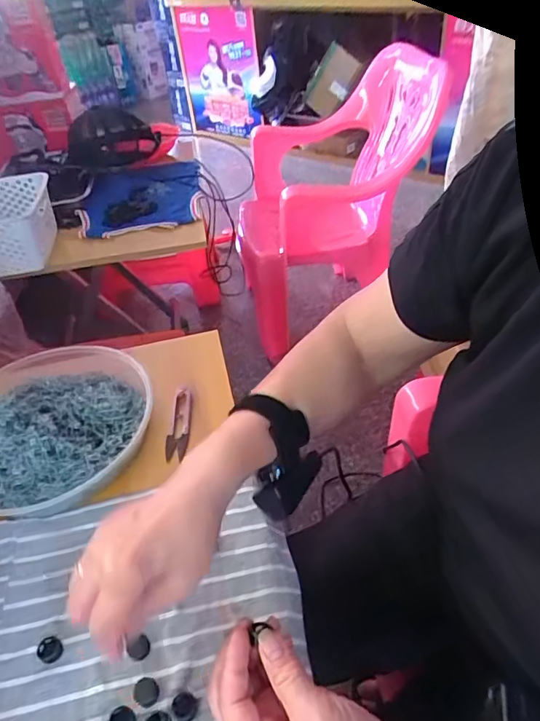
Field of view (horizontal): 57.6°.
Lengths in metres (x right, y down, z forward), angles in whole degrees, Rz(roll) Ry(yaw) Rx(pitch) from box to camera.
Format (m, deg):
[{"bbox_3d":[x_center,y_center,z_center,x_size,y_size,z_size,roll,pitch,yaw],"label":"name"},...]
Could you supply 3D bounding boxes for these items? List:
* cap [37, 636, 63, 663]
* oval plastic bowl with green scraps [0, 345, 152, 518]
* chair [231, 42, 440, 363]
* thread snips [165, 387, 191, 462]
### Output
[{"bbox_3d":[-0.171,0.224,0.381,0.017,0.010,0.019,-29,46,-24],"label":"cap"},{"bbox_3d":[-0.242,0.061,0.524,0.224,0.069,0.225,-29,47,-24],"label":"oval plastic bowl with green scraps"},{"bbox_3d":[0.147,-0.419,1.374,0.437,0.616,0.488,-10,42,-4],"label":"chair"},{"bbox_3d":[-0.101,0.070,0.548,0.022,0.018,0.094,-4,41,3],"label":"thread snips"}]

